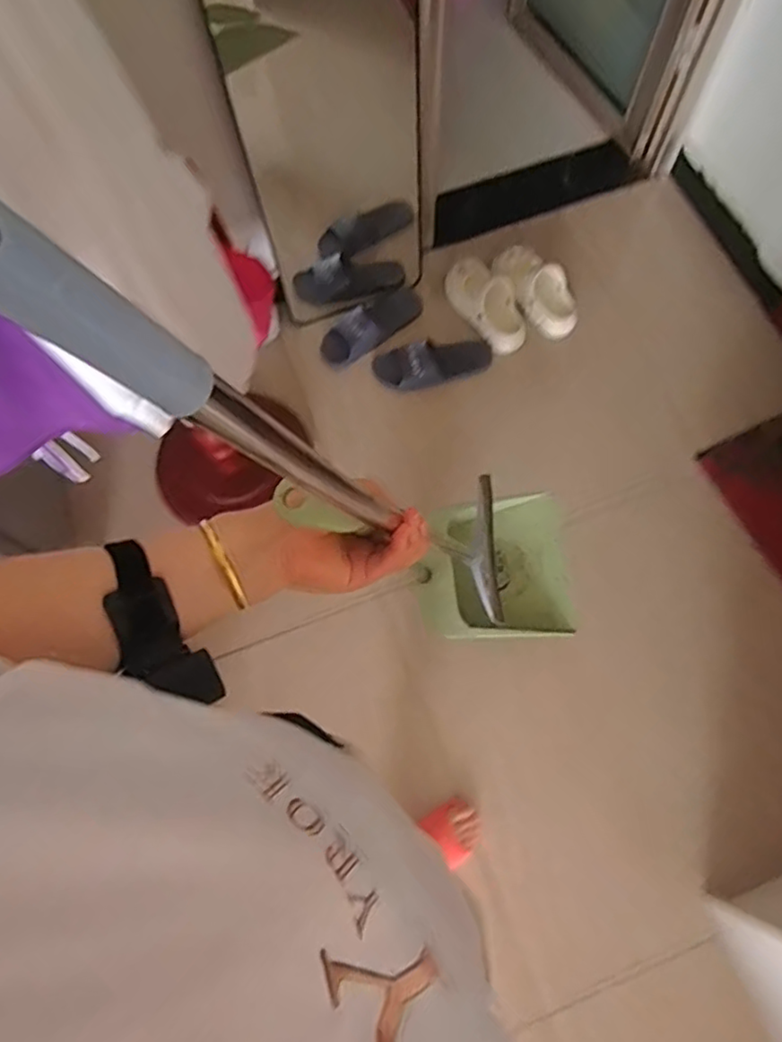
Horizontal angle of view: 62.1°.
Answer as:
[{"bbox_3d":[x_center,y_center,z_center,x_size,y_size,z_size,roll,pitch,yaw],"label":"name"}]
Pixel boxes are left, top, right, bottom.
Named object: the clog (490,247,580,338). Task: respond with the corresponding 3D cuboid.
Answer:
[{"bbox_3d":[0.331,-0.526,1.472,0.107,0.078,0.237,-35,87,-10],"label":"clog"}]

